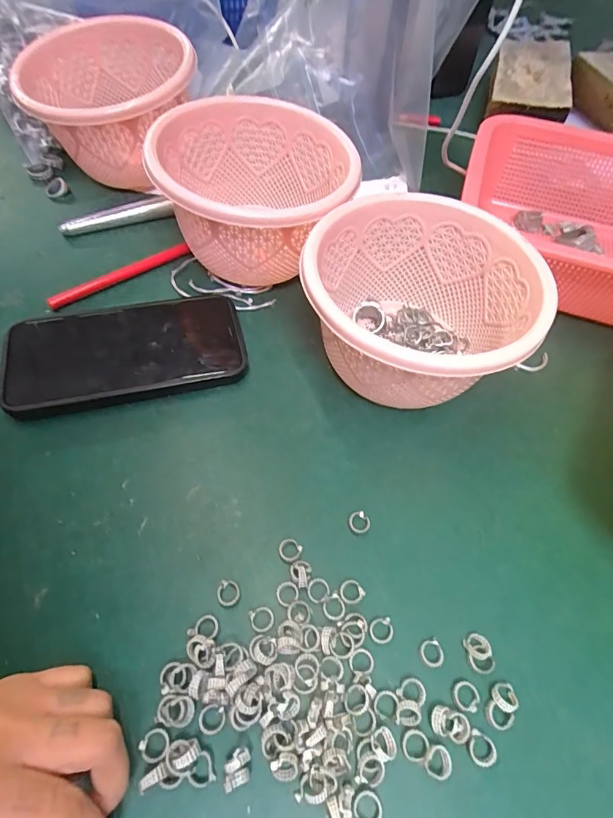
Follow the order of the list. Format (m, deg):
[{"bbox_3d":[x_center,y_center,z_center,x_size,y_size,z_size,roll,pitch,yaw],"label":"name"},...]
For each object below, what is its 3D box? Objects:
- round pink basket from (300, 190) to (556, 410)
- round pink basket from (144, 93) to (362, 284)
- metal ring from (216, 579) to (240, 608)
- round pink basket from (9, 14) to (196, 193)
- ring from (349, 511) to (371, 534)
[{"bbox_3d":[0.076,-0.066,0.299,0.143,0.088,0.135,1,58,-2],"label":"round pink basket"},{"bbox_3d":[-0.038,-0.157,0.341,0.137,0.098,0.139,1,58,-2],"label":"round pink basket"},{"bbox_3d":[-0.042,0.100,0.234,0.012,0.004,0.013,1,58,-2],"label":"metal ring"},{"bbox_3d":[-0.170,-0.269,0.393,0.138,0.101,0.140,1,58,-2],"label":"round pink basket"},{"bbox_3d":[0.032,0.068,0.261,0.013,0.004,0.013,1,58,-2],"label":"ring"}]

